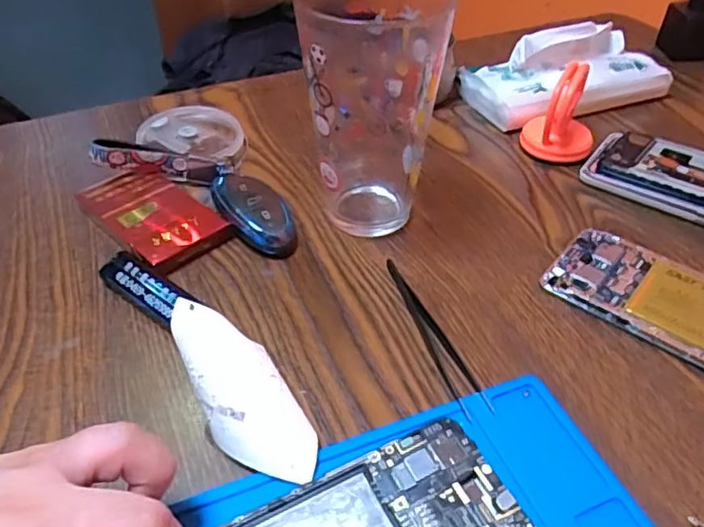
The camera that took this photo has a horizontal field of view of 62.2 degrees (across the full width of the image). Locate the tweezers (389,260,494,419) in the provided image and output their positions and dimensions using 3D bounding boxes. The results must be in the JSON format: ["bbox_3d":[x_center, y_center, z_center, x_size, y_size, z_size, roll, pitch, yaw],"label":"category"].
[{"bbox_3d":[0.046,0.039,0.325,0.016,0.008,0.114,-11,44,-13],"label":"tweezers"}]

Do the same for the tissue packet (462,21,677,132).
[{"bbox_3d":[0.183,-0.166,0.505,0.179,0.062,0.078,-17,46,-19],"label":"tissue packet"}]

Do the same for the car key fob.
[{"bbox_3d":[-0.065,-0.033,0.387,0.040,0.022,0.075,-17,46,-19],"label":"car key fob"}]

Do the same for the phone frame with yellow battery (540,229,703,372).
[{"bbox_3d":[0.187,0.026,0.333,0.141,0.012,0.067,31,50,28],"label":"phone frame with yellow battery"}]

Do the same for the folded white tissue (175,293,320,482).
[{"bbox_3d":[-0.051,0.059,0.268,0.037,0.015,0.094,-34,85,-32],"label":"folded white tissue"}]

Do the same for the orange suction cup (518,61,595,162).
[{"bbox_3d":[0.160,-0.113,0.442,0.050,0.067,0.044,14,44,14],"label":"orange suction cup"}]

